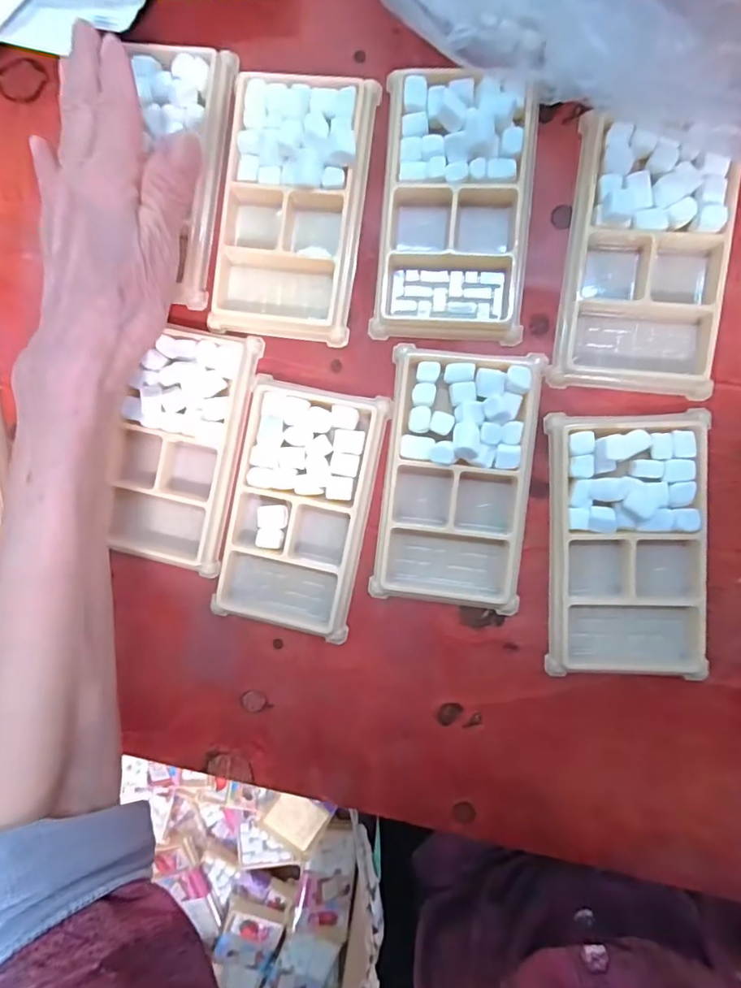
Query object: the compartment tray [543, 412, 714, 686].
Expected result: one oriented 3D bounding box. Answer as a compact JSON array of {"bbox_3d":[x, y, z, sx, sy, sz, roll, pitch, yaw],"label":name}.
[{"bbox_3d":[0.132,0.026,0.263,0.074,0.019,0.136,-1,92,7],"label":"compartment tray"}]

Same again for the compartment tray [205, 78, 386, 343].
[{"bbox_3d":[-0.042,-0.153,0.276,0.073,0.018,0.132,9,93,7],"label":"compartment tray"}]

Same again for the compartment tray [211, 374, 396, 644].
[{"bbox_3d":[-0.039,0.009,0.287,0.075,0.014,0.136,10,93,7],"label":"compartment tray"}]

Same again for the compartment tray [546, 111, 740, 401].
[{"bbox_3d":[0.138,-0.115,0.257,0.075,0.015,0.124,7,93,7],"label":"compartment tray"}]

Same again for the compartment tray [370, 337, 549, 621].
[{"bbox_3d":[0.046,-0.008,0.272,0.075,0.020,0.136,7,93,7],"label":"compartment tray"}]

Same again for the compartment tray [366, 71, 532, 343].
[{"bbox_3d":[0.044,-0.147,0.266,0.074,0.018,0.129,3,92,7],"label":"compartment tray"}]

